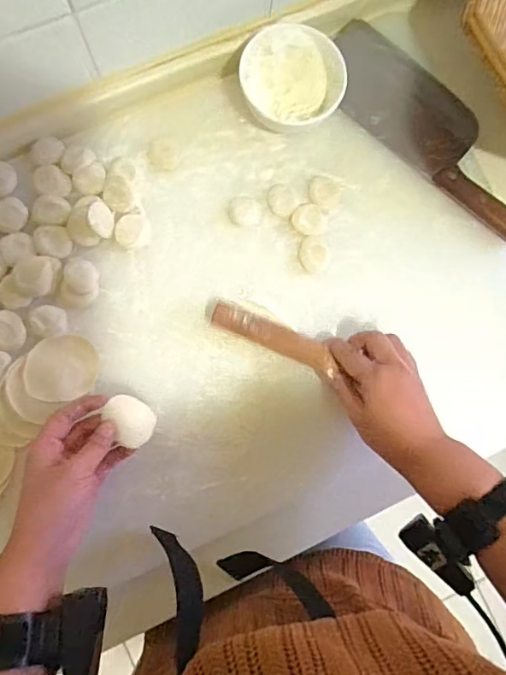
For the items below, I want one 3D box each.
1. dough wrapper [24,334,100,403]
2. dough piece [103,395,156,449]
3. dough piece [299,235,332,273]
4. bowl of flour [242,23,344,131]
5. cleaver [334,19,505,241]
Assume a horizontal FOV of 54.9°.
[{"bbox_3d":[-0.206,0.033,0.527,0.073,0.005,0.071,8,85,-3],"label":"dough wrapper"},{"bbox_3d":[-0.124,0.083,0.489,0.049,0.016,0.041,25,85,0],"label":"dough piece"},{"bbox_3d":[0.071,-0.095,0.552,0.036,0.005,0.040,-1,85,-2],"label":"dough piece"},{"bbox_3d":[0.042,-0.273,0.528,0.106,0.054,0.103,0,85,-2],"label":"bowl of flour"},{"bbox_3d":[0.208,-0.240,0.561,0.308,0.029,0.089,40,85,2],"label":"cleaver"}]

